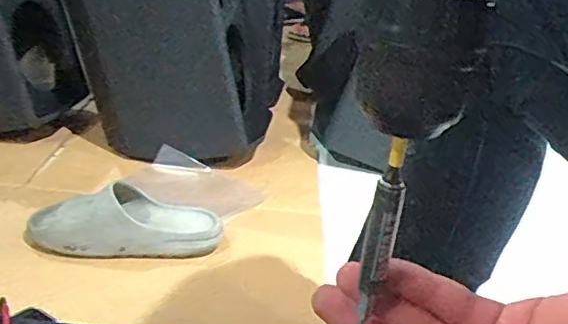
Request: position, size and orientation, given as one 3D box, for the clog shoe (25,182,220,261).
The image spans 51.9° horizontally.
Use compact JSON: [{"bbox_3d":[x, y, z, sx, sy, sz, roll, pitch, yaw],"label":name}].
[{"bbox_3d":[-0.239,0.088,0.884,0.281,0.078,0.109,1,26,-9],"label":"clog shoe"}]

